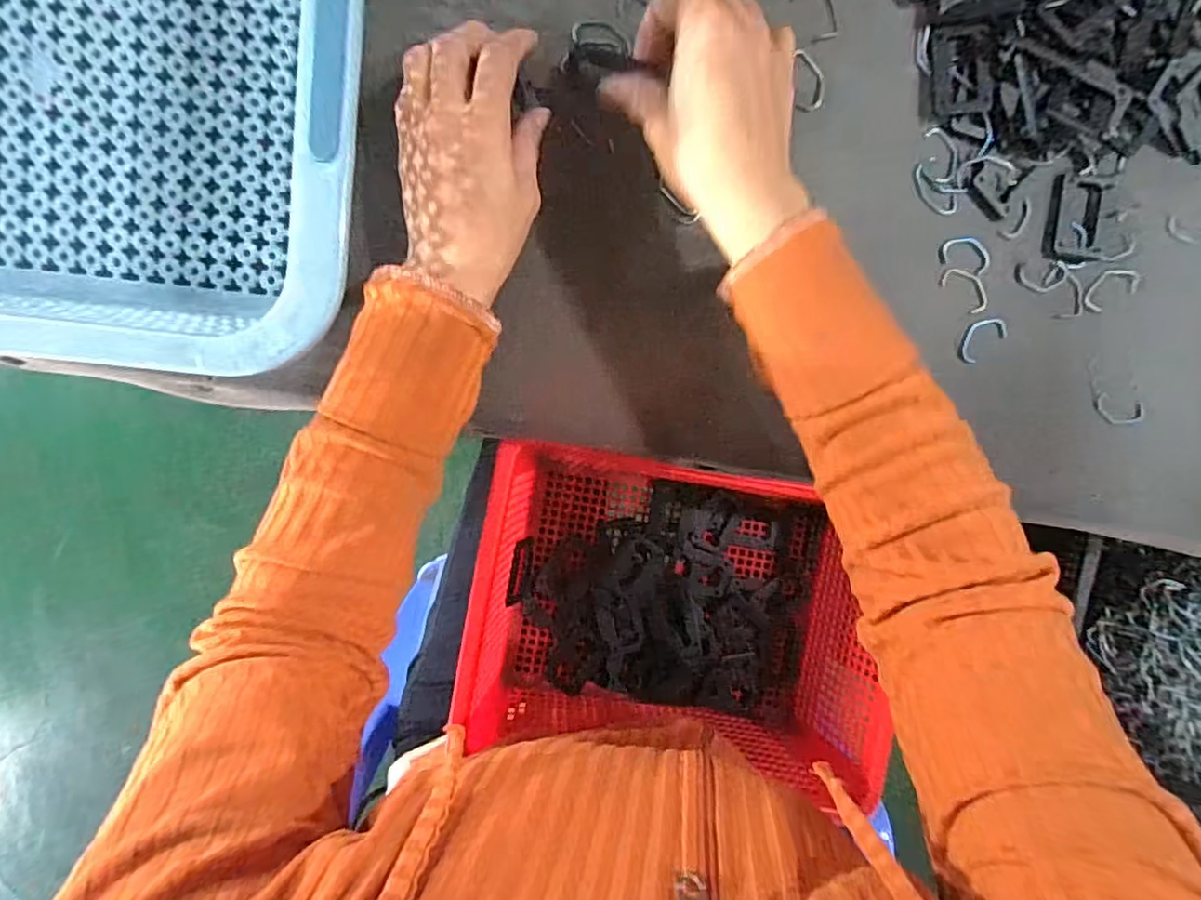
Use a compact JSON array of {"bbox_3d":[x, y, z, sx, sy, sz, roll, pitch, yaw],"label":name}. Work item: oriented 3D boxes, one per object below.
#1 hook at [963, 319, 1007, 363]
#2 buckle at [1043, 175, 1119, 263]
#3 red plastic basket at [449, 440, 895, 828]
[{"bbox_3d":[0.235,-0.069,0.371,0.032,0.004,0.020,-38,97,-1],"label":"hook"},{"bbox_3d":[0.294,-0.142,0.368,0.038,0.004,0.050,4,95,-5],"label":"buckle"},{"bbox_3d":[0.053,0.123,0.447,0.283,0.099,0.186,10,94,-6],"label":"red plastic basket"}]

